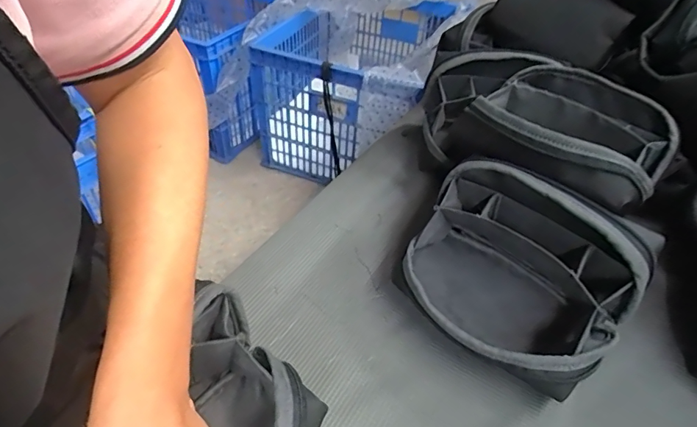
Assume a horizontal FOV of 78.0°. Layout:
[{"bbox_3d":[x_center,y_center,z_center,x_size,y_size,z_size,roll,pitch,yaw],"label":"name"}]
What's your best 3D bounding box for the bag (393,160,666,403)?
[{"bbox_3d":[0.121,0.050,0.339,0.167,0.117,0.120,35,51,29],"label":"bag"}]

